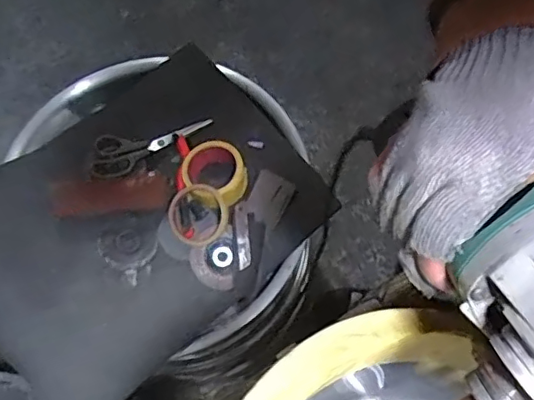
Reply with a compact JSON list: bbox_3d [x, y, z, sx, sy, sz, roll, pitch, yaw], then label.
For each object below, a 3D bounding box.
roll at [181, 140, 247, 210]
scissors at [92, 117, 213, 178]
[{"bbox_3d":[-0.077,-0.036,0.852,0.089,0.044,0.097,-1,68,3],"label":"roll"},{"bbox_3d":[-0.179,-0.084,0.886,0.192,0.020,0.069,-14,68,-3],"label":"scissors"}]

